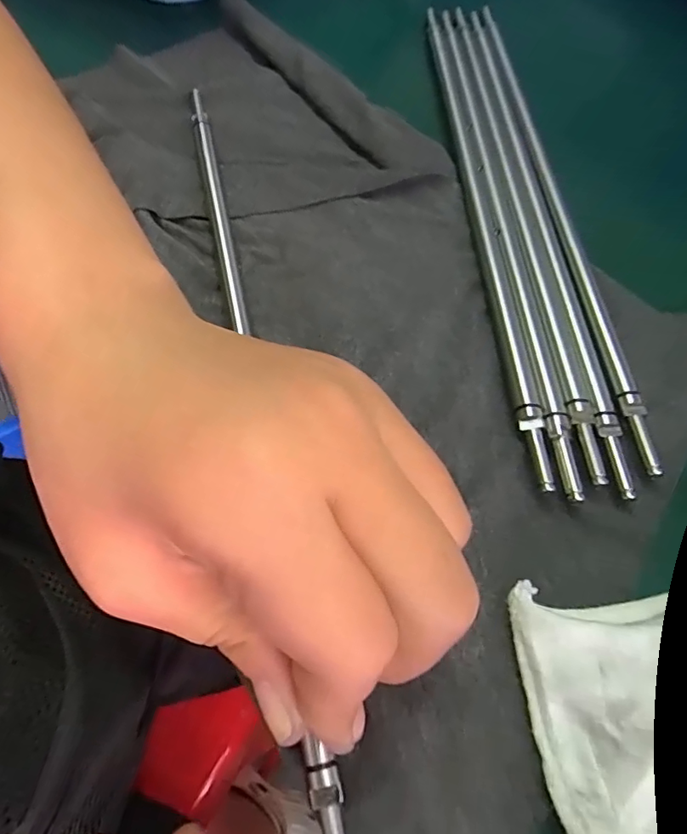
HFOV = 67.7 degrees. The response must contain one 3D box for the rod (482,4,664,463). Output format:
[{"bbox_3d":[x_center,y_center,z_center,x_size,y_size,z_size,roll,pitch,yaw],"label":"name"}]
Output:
[{"bbox_3d":[0.081,-0.095,0.204,0.009,0.015,0.249,-4,62,-5],"label":"rod"}]

